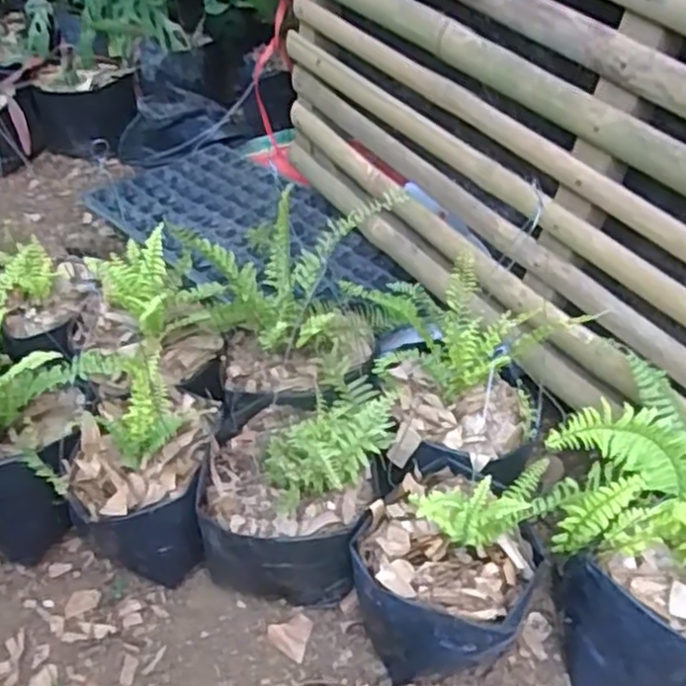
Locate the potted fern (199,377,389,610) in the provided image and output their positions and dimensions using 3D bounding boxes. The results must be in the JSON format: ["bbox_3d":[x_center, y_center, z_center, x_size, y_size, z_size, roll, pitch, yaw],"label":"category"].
[{"bbox_3d":[-0.046,0.127,0.674,0.155,0.176,0.173,7,43,-2],"label":"potted fern"}]

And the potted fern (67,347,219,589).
[{"bbox_3d":[-0.191,0.121,0.694,0.130,0.164,0.167,6,43,-2],"label":"potted fern"}]

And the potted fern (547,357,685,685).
[{"bbox_3d":[0.268,0.169,0.603,0.174,0.216,0.186,-24,51,-30],"label":"potted fern"}]

